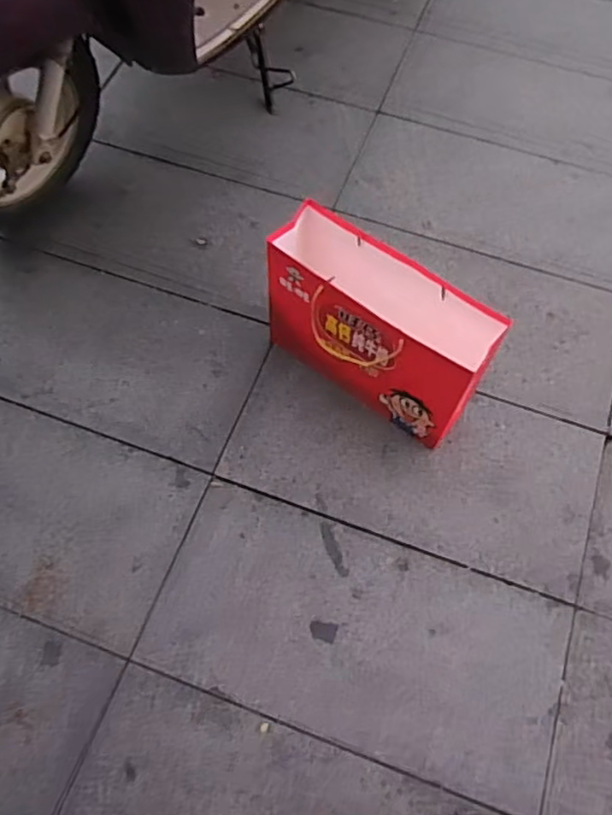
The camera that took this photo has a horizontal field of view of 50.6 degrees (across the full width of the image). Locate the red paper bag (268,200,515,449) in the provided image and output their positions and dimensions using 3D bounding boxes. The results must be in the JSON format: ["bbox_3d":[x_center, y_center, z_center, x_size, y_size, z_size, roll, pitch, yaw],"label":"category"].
[{"bbox_3d":[0.112,-0.121,1.029,0.348,0.262,0.138,33,68,14],"label":"red paper bag"}]

